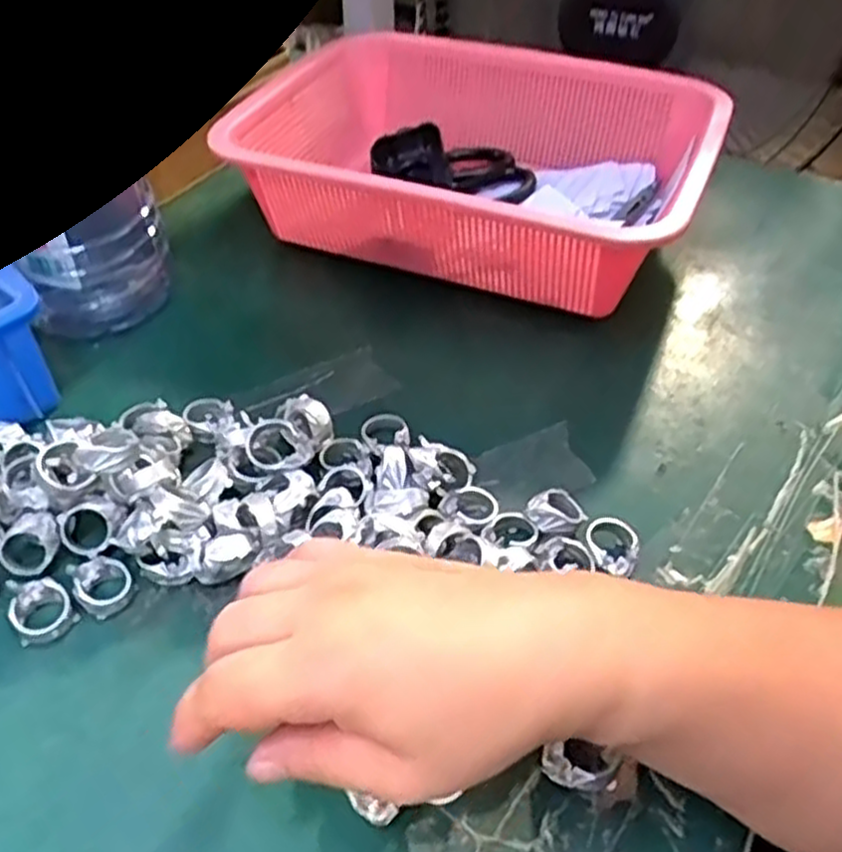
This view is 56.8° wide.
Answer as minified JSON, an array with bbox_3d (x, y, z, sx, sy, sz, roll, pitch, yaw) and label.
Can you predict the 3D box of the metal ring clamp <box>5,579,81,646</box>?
[{"bbox_3d":[-0.165,0.078,0.337,0.024,0.011,0.031,-27,51,-24],"label":"metal ring clamp"}]

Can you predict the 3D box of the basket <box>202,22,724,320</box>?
[{"bbox_3d":[0.038,-0.172,0.527,0.289,0.093,0.199,18,48,18],"label":"basket"}]

